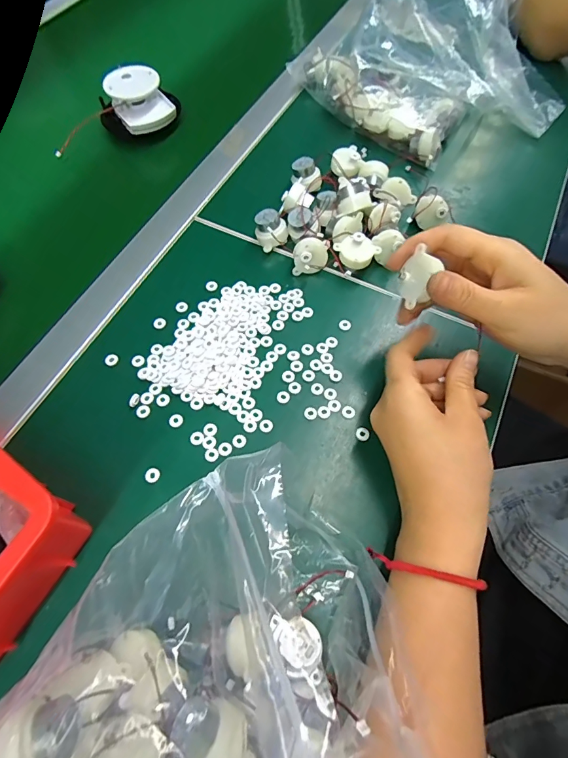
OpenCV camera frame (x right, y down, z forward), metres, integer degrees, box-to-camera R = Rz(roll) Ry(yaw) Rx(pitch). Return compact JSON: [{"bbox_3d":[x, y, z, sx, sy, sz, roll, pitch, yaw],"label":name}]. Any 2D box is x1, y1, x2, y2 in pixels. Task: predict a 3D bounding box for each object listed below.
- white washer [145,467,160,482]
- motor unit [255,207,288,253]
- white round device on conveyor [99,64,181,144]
[{"bbox_3d":[-0.101,0.073,0.304,0.011,0.004,0.011,-1,65,2],"label":"white washer"},{"bbox_3d":[-0.012,-0.148,0.400,0.032,0.031,0.034,0,64,0],"label":"motor unit"},{"bbox_3d":[-0.174,-0.327,0.473,0.073,0.051,0.080,0,64,0],"label":"white round device on conveyor"}]

